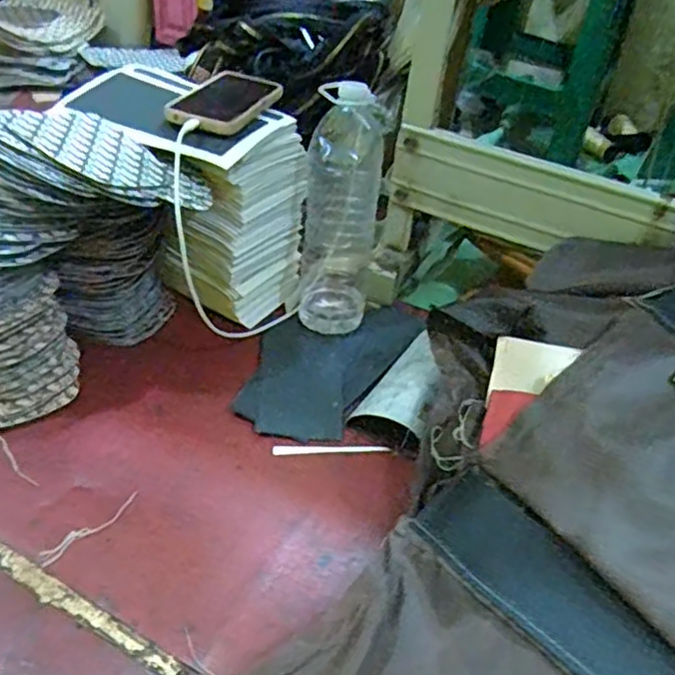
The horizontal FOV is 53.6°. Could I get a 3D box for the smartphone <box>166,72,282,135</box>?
[{"bbox_3d":[-0.125,-0.265,0.750,0.083,0.014,0.173,18,39,7],"label":"smartphone"}]

